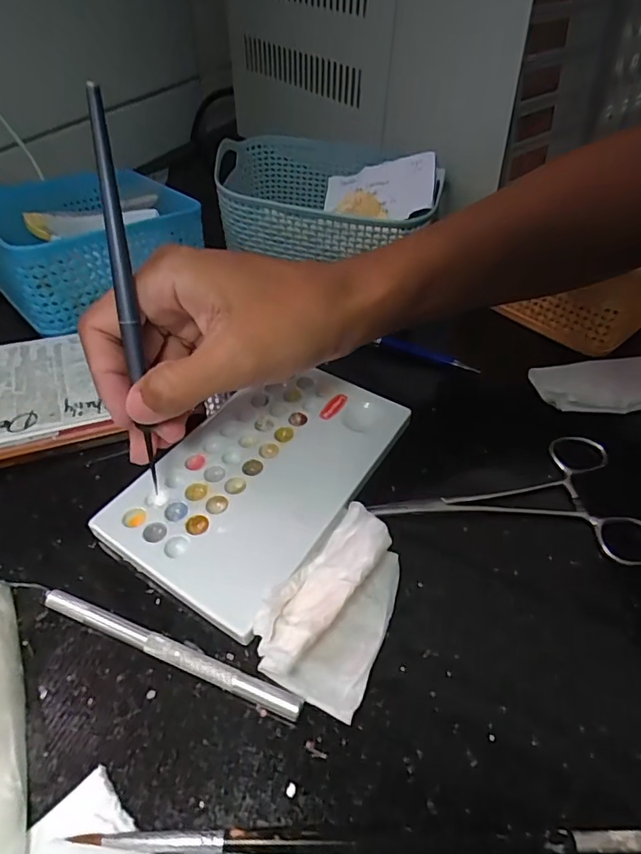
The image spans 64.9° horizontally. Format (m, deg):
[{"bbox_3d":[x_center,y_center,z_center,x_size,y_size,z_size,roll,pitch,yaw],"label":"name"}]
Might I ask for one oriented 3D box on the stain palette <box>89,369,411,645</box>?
[{"bbox_3d":[-0.029,0.020,0.260,0.093,0.008,0.151,28,51,18],"label":"stain palette"}]

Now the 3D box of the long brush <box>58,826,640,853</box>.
[{"bbox_3d":[0.015,0.133,0.163,0.186,0.008,0.006,3,48,-3],"label":"long brush"}]

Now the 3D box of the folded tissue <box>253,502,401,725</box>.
[{"bbox_3d":[0.007,0.071,0.213,0.047,0.016,0.079,21,50,13],"label":"folded tissue"}]

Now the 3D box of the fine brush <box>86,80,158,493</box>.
[{"bbox_3d":[-0.082,-0.048,0.217,0.007,0.167,0.014,-5,24,-10],"label":"fine brush"}]

